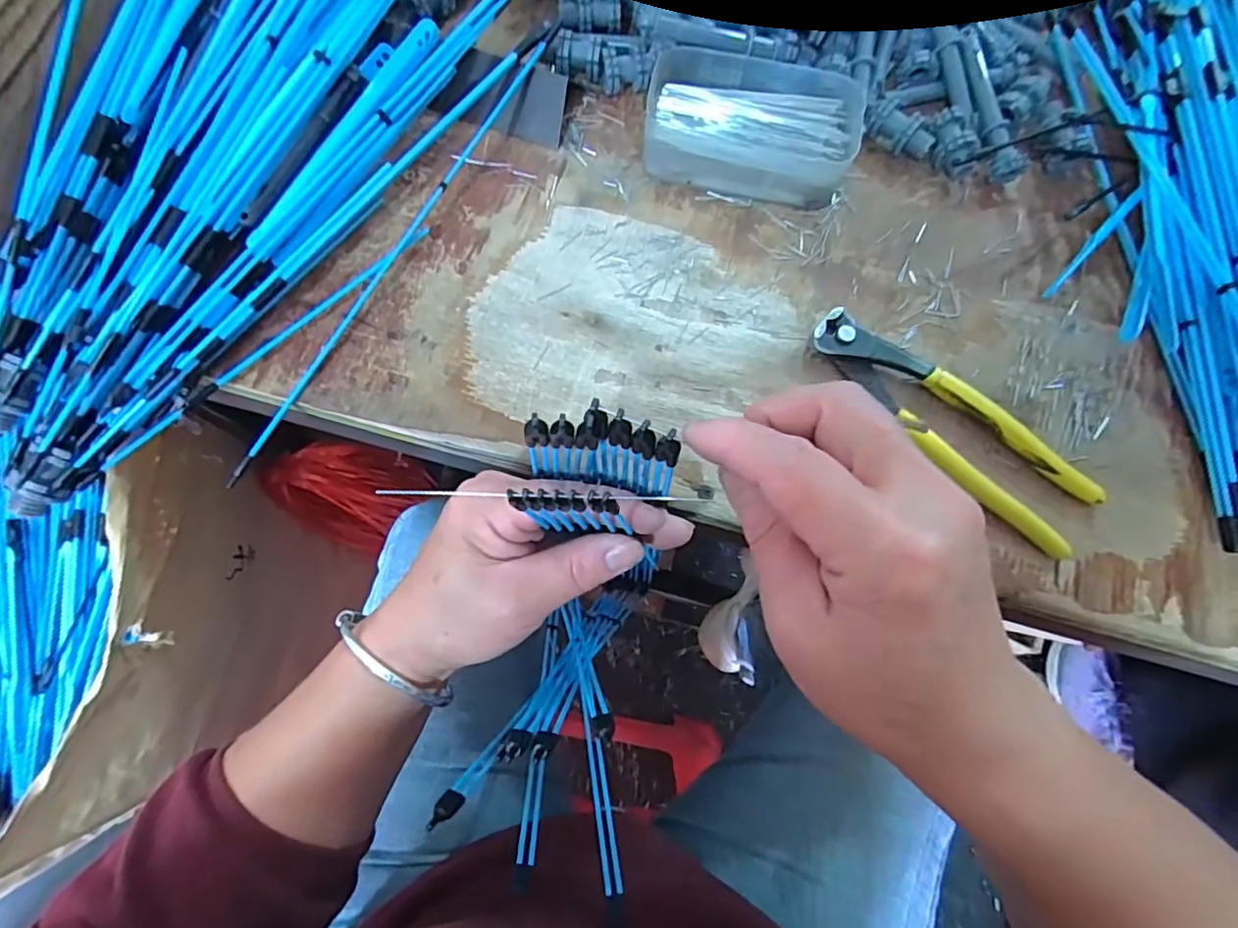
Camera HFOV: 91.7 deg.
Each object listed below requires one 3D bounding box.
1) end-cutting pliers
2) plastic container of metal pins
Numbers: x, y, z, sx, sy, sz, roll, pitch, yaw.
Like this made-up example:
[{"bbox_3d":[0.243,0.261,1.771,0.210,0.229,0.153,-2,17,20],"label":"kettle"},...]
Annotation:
[{"bbox_3d":[0.172,-0.025,0.313,0.043,0.015,0.161,-43,79,-12],"label":"end-cutting pliers"},{"bbox_3d":[0.077,-0.195,0.349,0.121,0.033,0.081,5,74,0],"label":"plastic container of metal pins"}]

